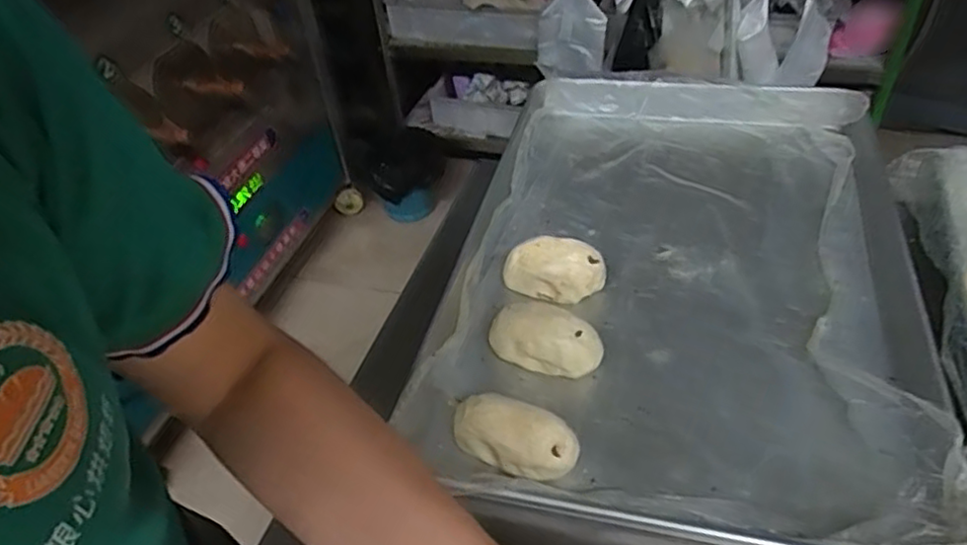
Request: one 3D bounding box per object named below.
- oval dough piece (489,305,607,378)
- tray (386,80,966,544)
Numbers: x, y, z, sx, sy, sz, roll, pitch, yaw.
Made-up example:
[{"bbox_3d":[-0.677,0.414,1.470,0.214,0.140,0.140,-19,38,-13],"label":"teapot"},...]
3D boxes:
[{"bbox_3d":[0.055,0.060,0.596,0.103,0.048,0.051,12,45,20],"label":"oval dough piece"},{"bbox_3d":[0.193,-0.028,0.653,0.405,0.071,0.619,6,44,14],"label":"tray"}]

